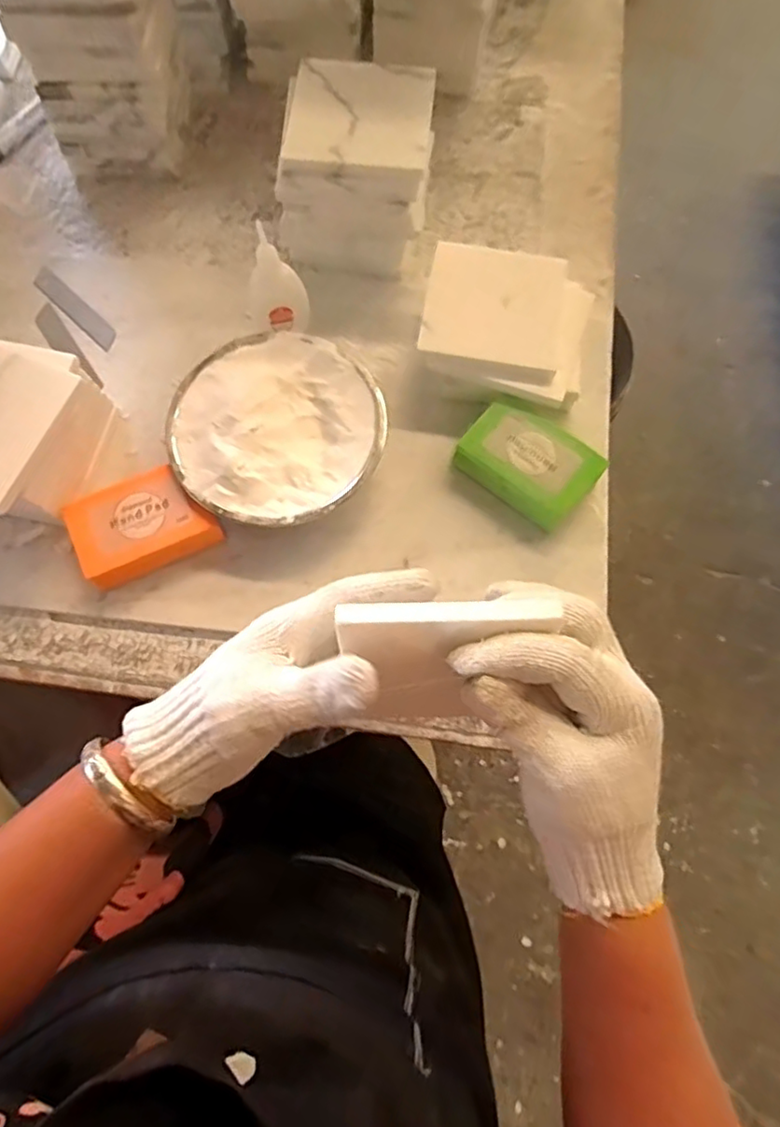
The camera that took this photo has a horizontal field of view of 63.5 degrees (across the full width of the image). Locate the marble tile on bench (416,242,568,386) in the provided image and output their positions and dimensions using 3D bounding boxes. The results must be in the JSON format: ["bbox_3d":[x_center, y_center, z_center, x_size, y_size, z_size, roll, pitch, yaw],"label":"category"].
[{"bbox_3d":[0.076,-0.183,0.459,0.099,0.015,0.102,8,73,0],"label":"marble tile on bench"}]

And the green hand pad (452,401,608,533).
[{"bbox_3d":[0.099,-0.072,0.455,0.092,0.026,0.059,35,75,8],"label":"green hand pad"}]

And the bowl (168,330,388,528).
[{"bbox_3d":[-0.081,-0.095,0.462,0.145,0.049,0.150,1,73,-2],"label":"bowl"}]

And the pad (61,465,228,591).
[{"bbox_3d":[-0.171,-0.027,0.442,0.093,0.033,0.060,-22,75,-9],"label":"pad"}]

